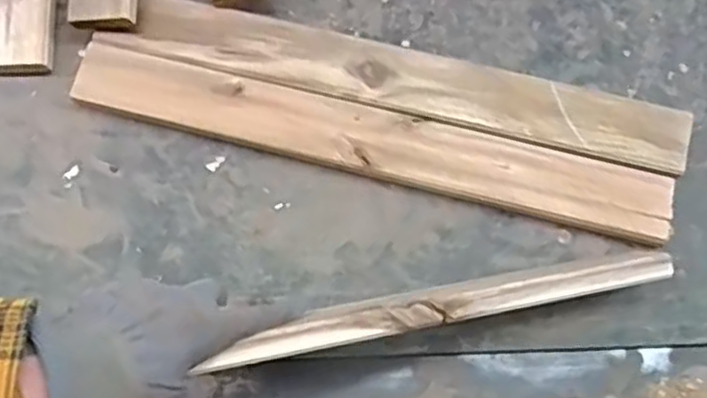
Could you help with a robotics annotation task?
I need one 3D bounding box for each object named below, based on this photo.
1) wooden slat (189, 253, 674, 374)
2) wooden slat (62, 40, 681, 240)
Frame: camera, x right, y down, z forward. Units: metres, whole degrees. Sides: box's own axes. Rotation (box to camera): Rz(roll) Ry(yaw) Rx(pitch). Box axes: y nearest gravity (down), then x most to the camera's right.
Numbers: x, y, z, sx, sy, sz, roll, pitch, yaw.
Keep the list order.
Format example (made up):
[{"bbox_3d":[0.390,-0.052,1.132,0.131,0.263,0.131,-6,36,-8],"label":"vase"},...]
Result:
[{"bbox_3d":[0.066,0.063,0.431,0.294,0.007,0.024,-9,76,-16],"label":"wooden slat"},{"bbox_3d":[0.011,-0.044,0.530,0.442,0.020,0.053,14,76,2],"label":"wooden slat"}]

